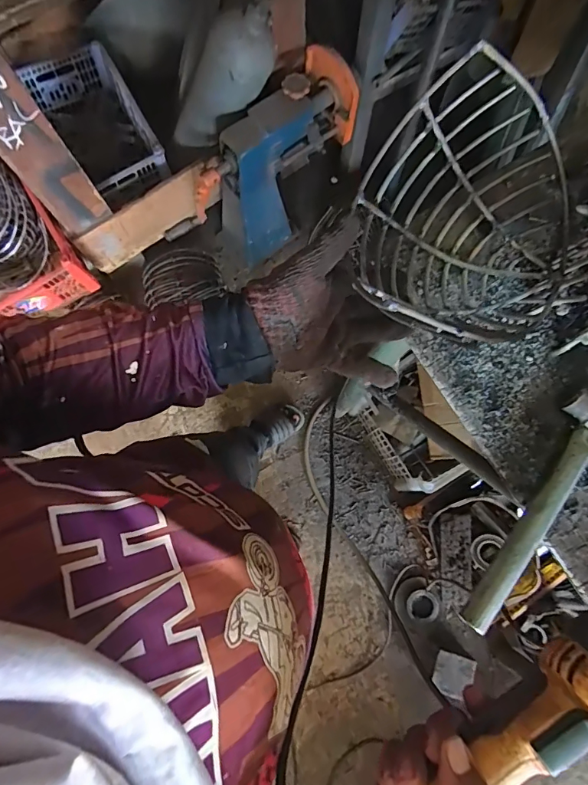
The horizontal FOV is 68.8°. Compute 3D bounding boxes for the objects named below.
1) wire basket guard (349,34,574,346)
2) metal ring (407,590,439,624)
[{"bbox_3d":[0.169,-0.161,0.408,0.213,0.118,0.206,0,78,0],"label":"wire basket guard"},{"bbox_3d":[0.355,0.593,1.193,0.084,0.032,0.082,0,78,0],"label":"metal ring"}]

